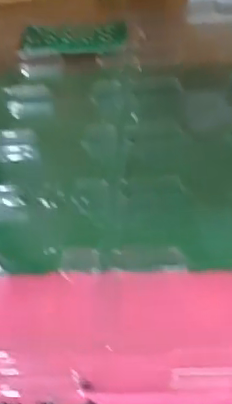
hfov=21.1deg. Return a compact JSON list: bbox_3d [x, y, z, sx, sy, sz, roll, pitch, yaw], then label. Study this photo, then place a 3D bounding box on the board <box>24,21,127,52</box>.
[{"bbox_3d":[-0.041,-0.167,0.632,0.103,0.013,0.043,-3,42,8],"label":"board"}]

